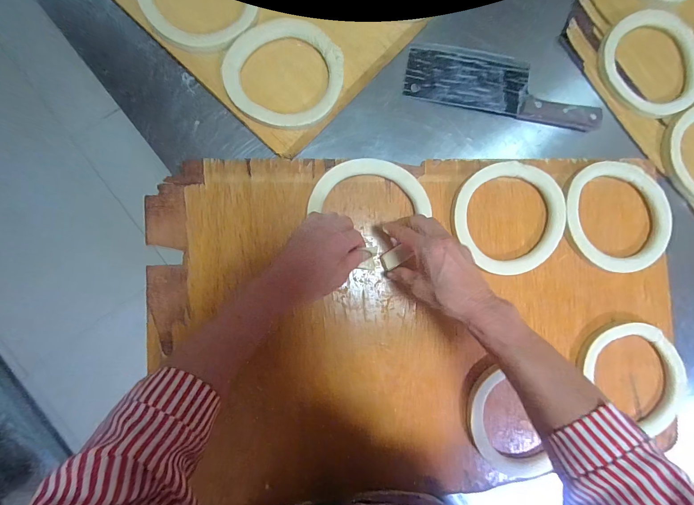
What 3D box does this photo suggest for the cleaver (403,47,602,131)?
[{"bbox_3d":[0.220,-0.235,0.443,0.272,0.018,0.079,12,87,-4],"label":"cleaver"}]

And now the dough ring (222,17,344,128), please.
[{"bbox_3d":[-0.082,-0.240,0.416,0.148,0.014,0.140,0,88,-5],"label":"dough ring"}]

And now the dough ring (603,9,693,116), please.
[{"bbox_3d":[0.455,-0.279,0.464,0.153,0.023,0.153,0,88,-5],"label":"dough ring"}]

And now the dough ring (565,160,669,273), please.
[{"bbox_3d":[0.381,-0.053,0.446,0.151,0.012,0.155,0,88,-5],"label":"dough ring"}]

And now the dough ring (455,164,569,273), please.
[{"bbox_3d":[0.224,-0.048,0.428,0.154,0.023,0.150,0,88,-5],"label":"dough ring"}]

